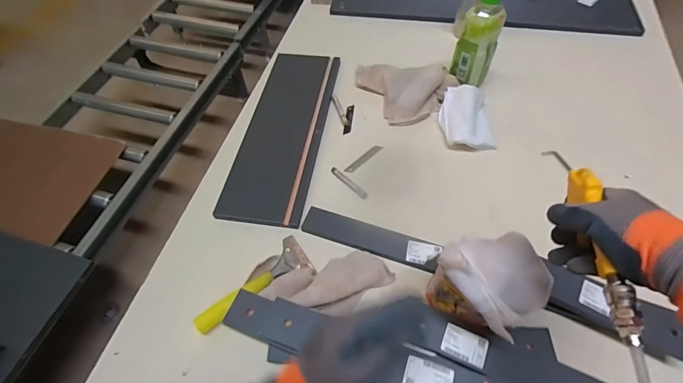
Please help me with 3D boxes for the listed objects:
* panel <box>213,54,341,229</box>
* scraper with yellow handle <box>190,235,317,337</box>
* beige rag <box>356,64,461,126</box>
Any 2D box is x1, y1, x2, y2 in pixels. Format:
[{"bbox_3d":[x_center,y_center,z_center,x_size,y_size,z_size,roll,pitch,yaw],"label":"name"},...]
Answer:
[{"bbox_3d":[-0.127,-0.149,0.833,0.169,0.025,0.493,6,59,7],"label":"panel"},{"bbox_3d":[-0.153,0.155,0.623,0.208,0.023,0.088,-32,62,-16],"label":"scraper with yellow handle"},{"bbox_3d":[0.151,-0.263,0.879,0.185,0.048,0.218,-27,61,-13],"label":"beige rag"}]

